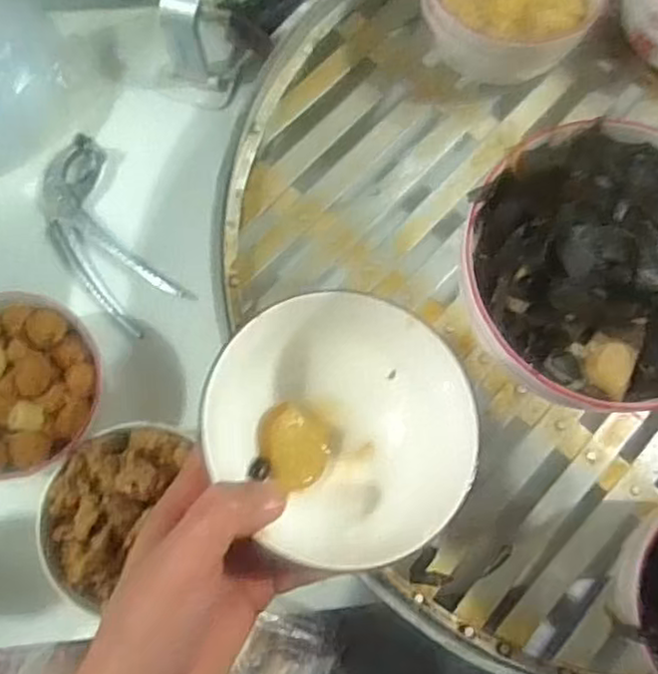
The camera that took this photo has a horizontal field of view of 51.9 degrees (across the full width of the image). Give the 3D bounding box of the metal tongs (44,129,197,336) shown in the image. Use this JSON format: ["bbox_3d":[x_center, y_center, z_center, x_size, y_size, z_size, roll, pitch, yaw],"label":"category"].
[{"bbox_3d":[-0.189,-0.083,0.565,0.074,0.021,0.169,-30,78,-8],"label":"metal tongs"}]

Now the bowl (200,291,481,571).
[{"bbox_3d":[0.006,0.048,0.353,0.128,0.067,0.130,0,75,-1],"label":"bowl"}]

